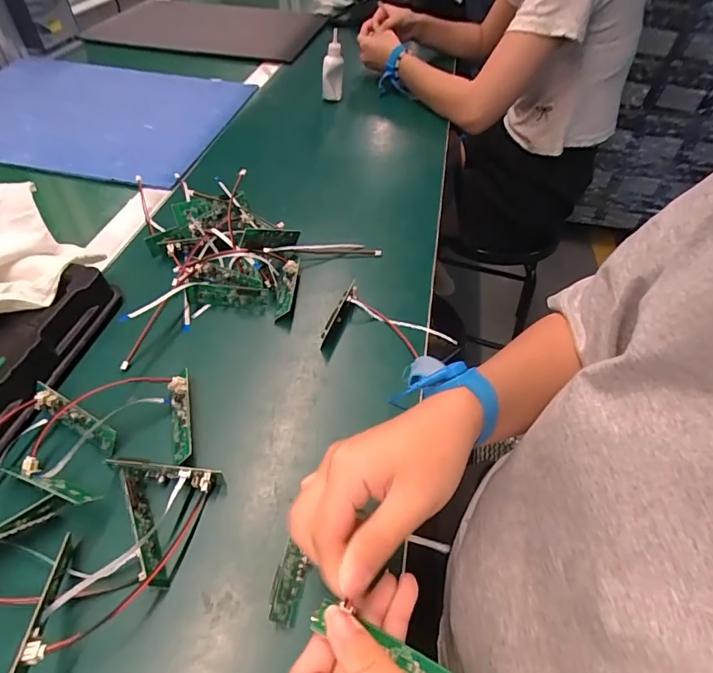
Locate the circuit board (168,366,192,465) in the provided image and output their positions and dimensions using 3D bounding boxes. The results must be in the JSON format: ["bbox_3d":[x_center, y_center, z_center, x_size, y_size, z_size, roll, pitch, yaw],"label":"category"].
[{"bbox_3d":[-0.139,0.064,0.351,0.016,0.014,0.080,-10,50,-12],"label":"circuit board"}]

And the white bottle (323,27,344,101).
[{"bbox_3d":[-0.039,-0.458,0.751,0.029,0.107,0.028,10,48,6],"label":"white bottle"}]

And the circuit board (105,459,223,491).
[{"bbox_3d":[-0.138,0.100,0.318,0.074,0.022,0.012,4,48,1],"label":"circuit board"}]

